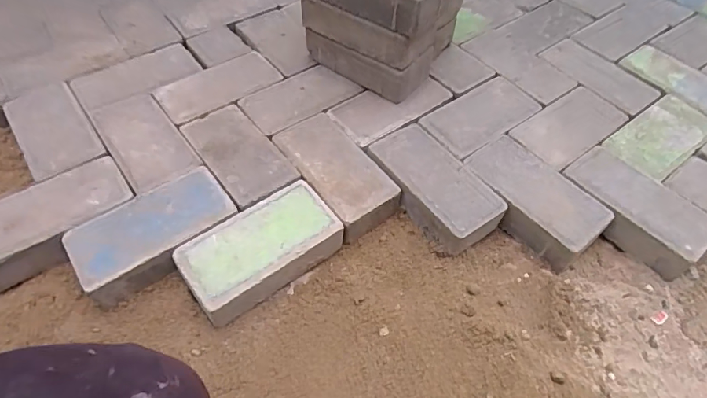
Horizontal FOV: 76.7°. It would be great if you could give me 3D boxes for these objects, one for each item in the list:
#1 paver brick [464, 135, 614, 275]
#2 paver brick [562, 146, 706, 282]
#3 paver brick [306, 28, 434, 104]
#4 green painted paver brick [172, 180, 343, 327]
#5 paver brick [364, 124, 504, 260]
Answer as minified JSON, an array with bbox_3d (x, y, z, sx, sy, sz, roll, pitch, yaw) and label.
[{"bbox_3d":[0.269,0.000,0.687,0.113,0.065,0.209,-34,63,-25],"label":"paver brick"},{"bbox_3d":[0.427,0.014,0.682,0.111,0.060,0.206,-29,61,-22],"label":"paver brick"},{"bbox_3d":[0.024,-0.258,0.792,0.213,0.065,0.100,31,59,17],"label":"paver brick"},{"bbox_3d":[-0.126,0.068,0.616,0.206,0.058,0.109,-32,62,-23],"label":"green painted paver brick"},{"bbox_3d":[0.121,-0.020,0.686,0.110,0.059,0.206,-29,61,-22],"label":"paver brick"}]

